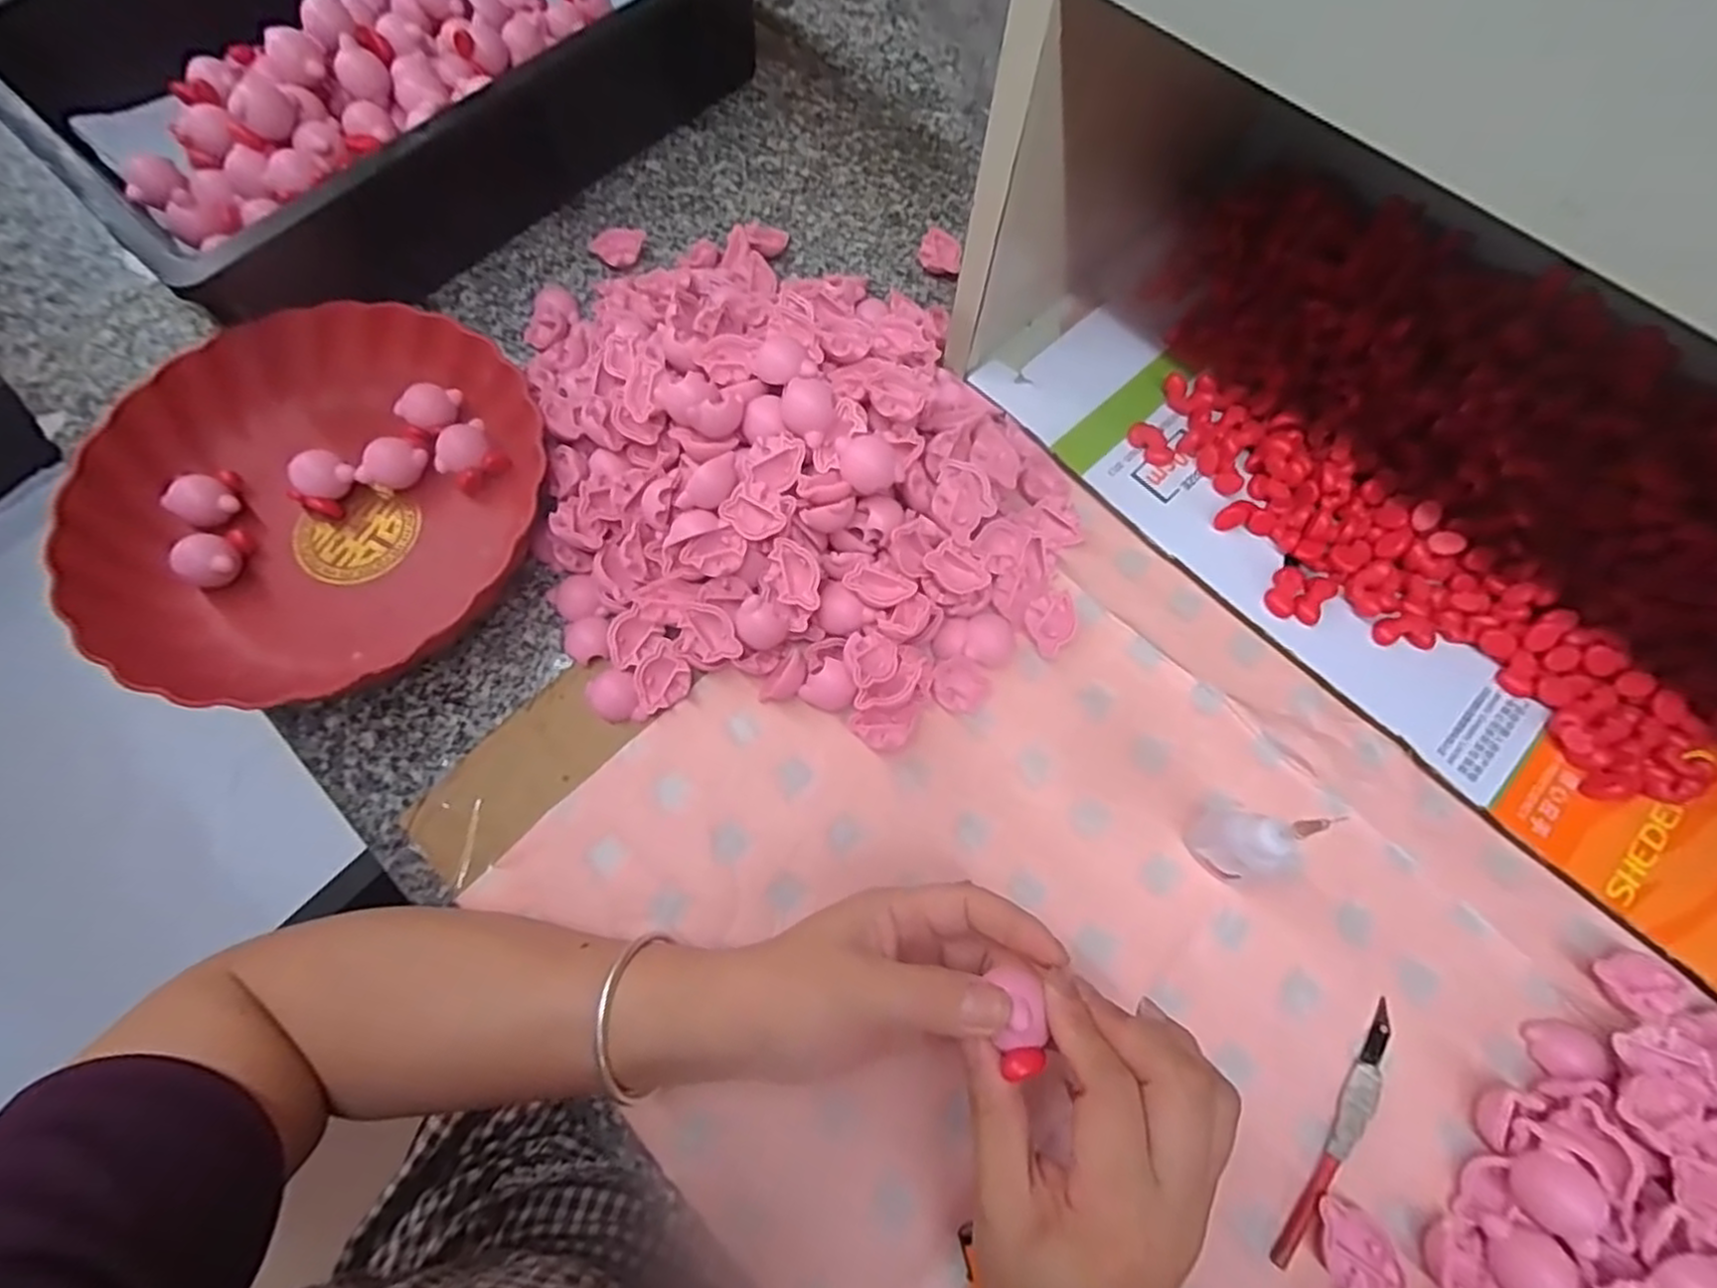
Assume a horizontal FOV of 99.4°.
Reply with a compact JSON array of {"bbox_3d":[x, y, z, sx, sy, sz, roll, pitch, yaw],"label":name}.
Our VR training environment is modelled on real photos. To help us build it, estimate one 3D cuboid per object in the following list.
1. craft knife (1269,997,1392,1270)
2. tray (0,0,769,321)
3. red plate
[{"bbox_3d":[0.214,0.217,0.322,0.013,0.005,0.119,37,72,11],"label":"craft knife"},{"bbox_3d":[-0.326,-0.433,0.512,0.338,0.088,0.447,42,73,13],"label":"tray"},{"bbox_3d":[-0.297,-0.084,0.414,0.235,0.052,0.222,1,69,-2],"label":"red plate"}]

